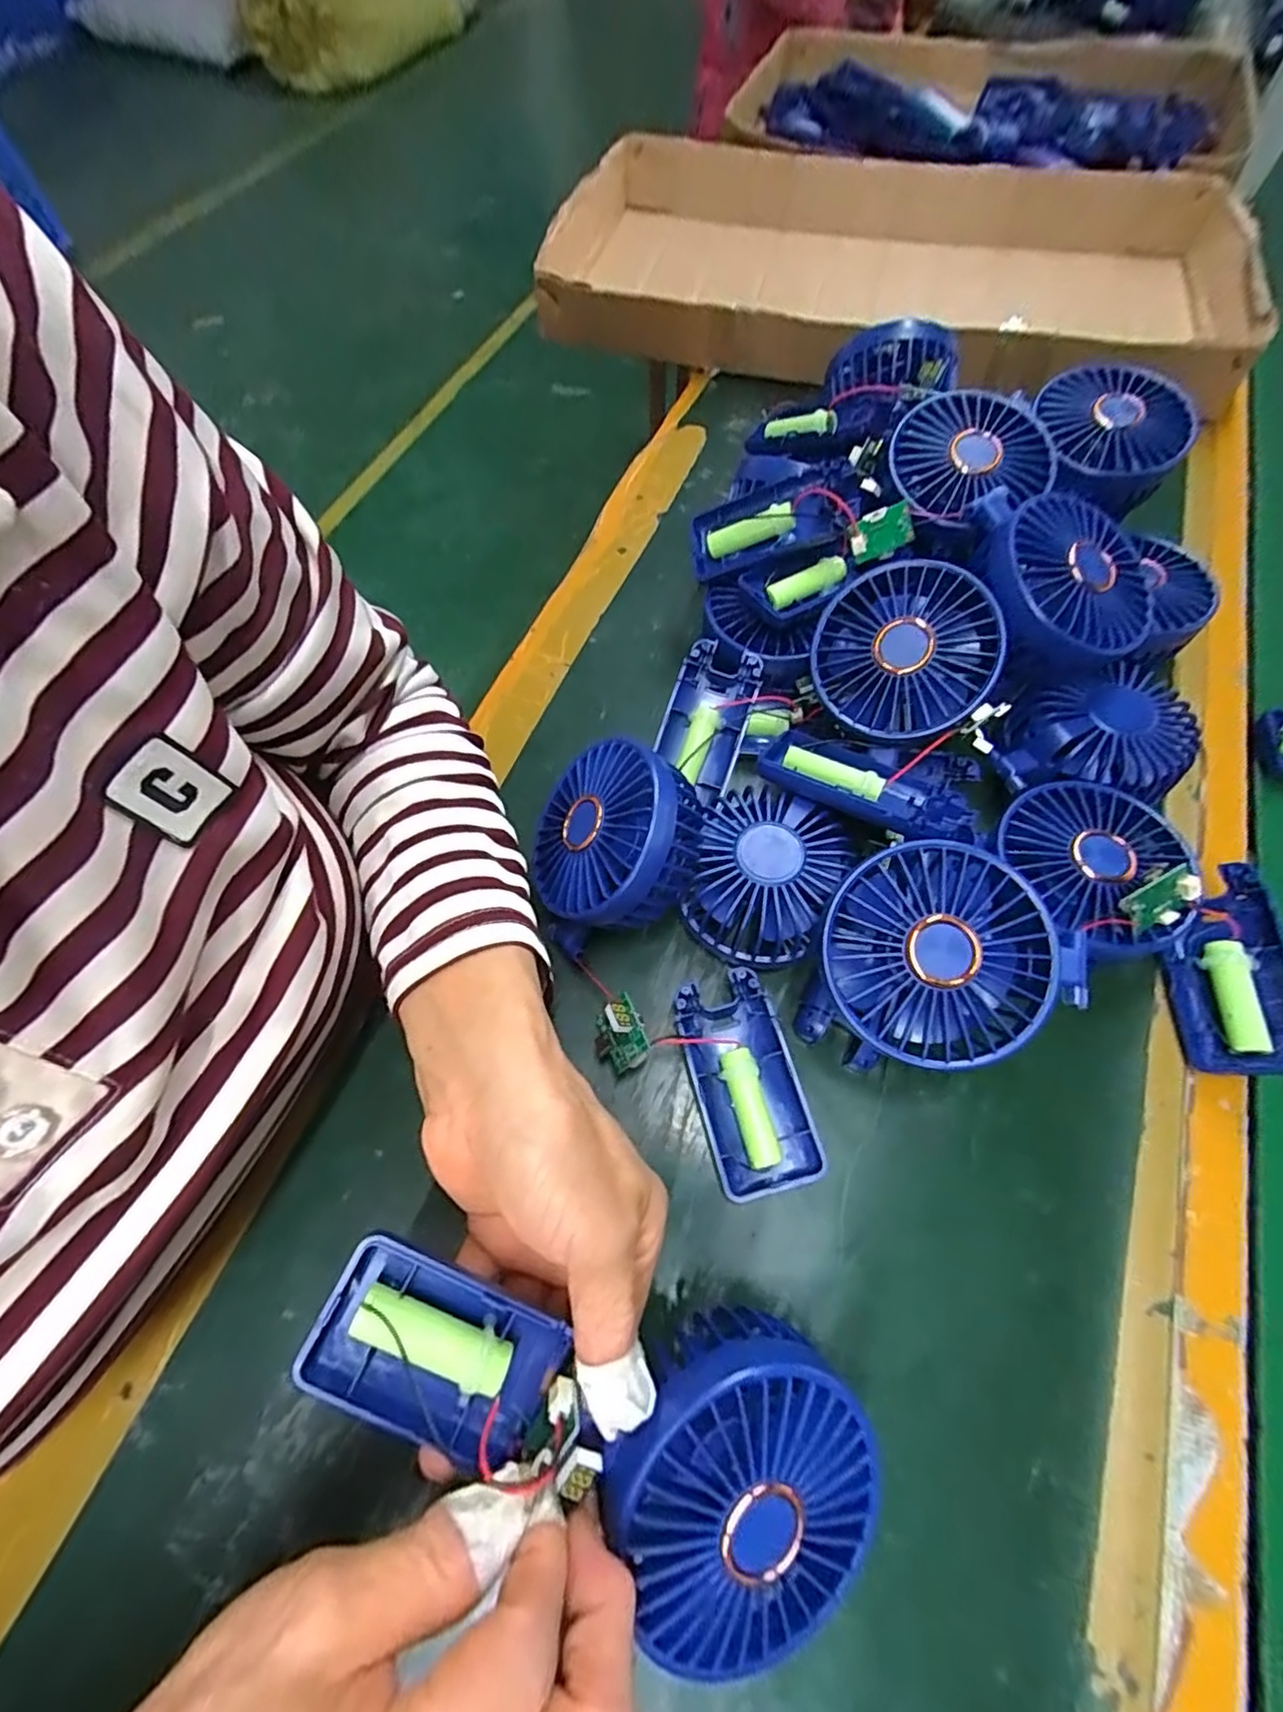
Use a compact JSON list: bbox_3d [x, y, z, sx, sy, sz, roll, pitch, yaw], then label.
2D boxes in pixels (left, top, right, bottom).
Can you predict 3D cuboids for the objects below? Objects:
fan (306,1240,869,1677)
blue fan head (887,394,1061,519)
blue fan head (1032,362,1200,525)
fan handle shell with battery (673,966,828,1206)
[{"bbox_3d":[-0.013,0.174,0.191,0.176,0.033,0.085,22,66,0],"label":"fan"},{"bbox_3d":[0.175,-0.211,0.340,0.082,0.026,0.084,34,83,12],"label":"blue fan head"},{"bbox_3d":[0.270,-0.243,0.373,0.080,0.044,0.087,-3,65,-2],"label":"blue fan head"},{"bbox_3d":[0.046,0.101,0.286,0.045,0.015,0.091,-14,64,-5],"label":"fan handle shell with battery"}]

